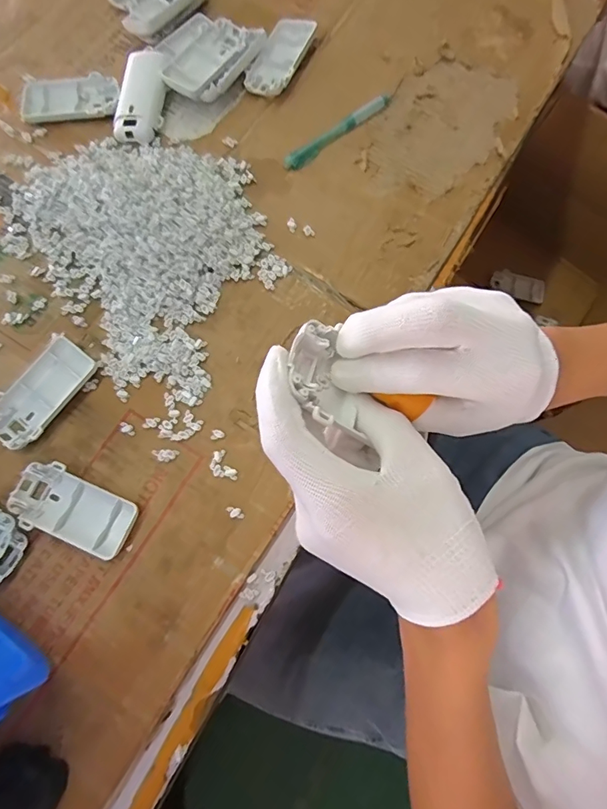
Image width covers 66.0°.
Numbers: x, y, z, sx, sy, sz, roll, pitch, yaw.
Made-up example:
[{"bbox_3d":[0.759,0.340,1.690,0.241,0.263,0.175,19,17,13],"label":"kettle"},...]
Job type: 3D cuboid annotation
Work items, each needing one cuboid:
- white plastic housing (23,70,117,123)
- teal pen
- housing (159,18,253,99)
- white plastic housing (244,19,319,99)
[{"bbox_3d":[-0.234,-0.308,0.469,0.093,0.015,0.048,-10,76,-1],"label":"white plastic housing"},{"bbox_3d":[0.035,-0.267,0.457,0.129,0.010,0.016,-38,78,-8],"label":"teal pen"},{"bbox_3d":[-0.095,-0.345,0.471,0.053,0.025,0.094,30,79,8],"label":"housing"},{"bbox_3d":[-0.026,-0.355,0.478,0.049,0.019,0.092,19,77,6],"label":"white plastic housing"}]

